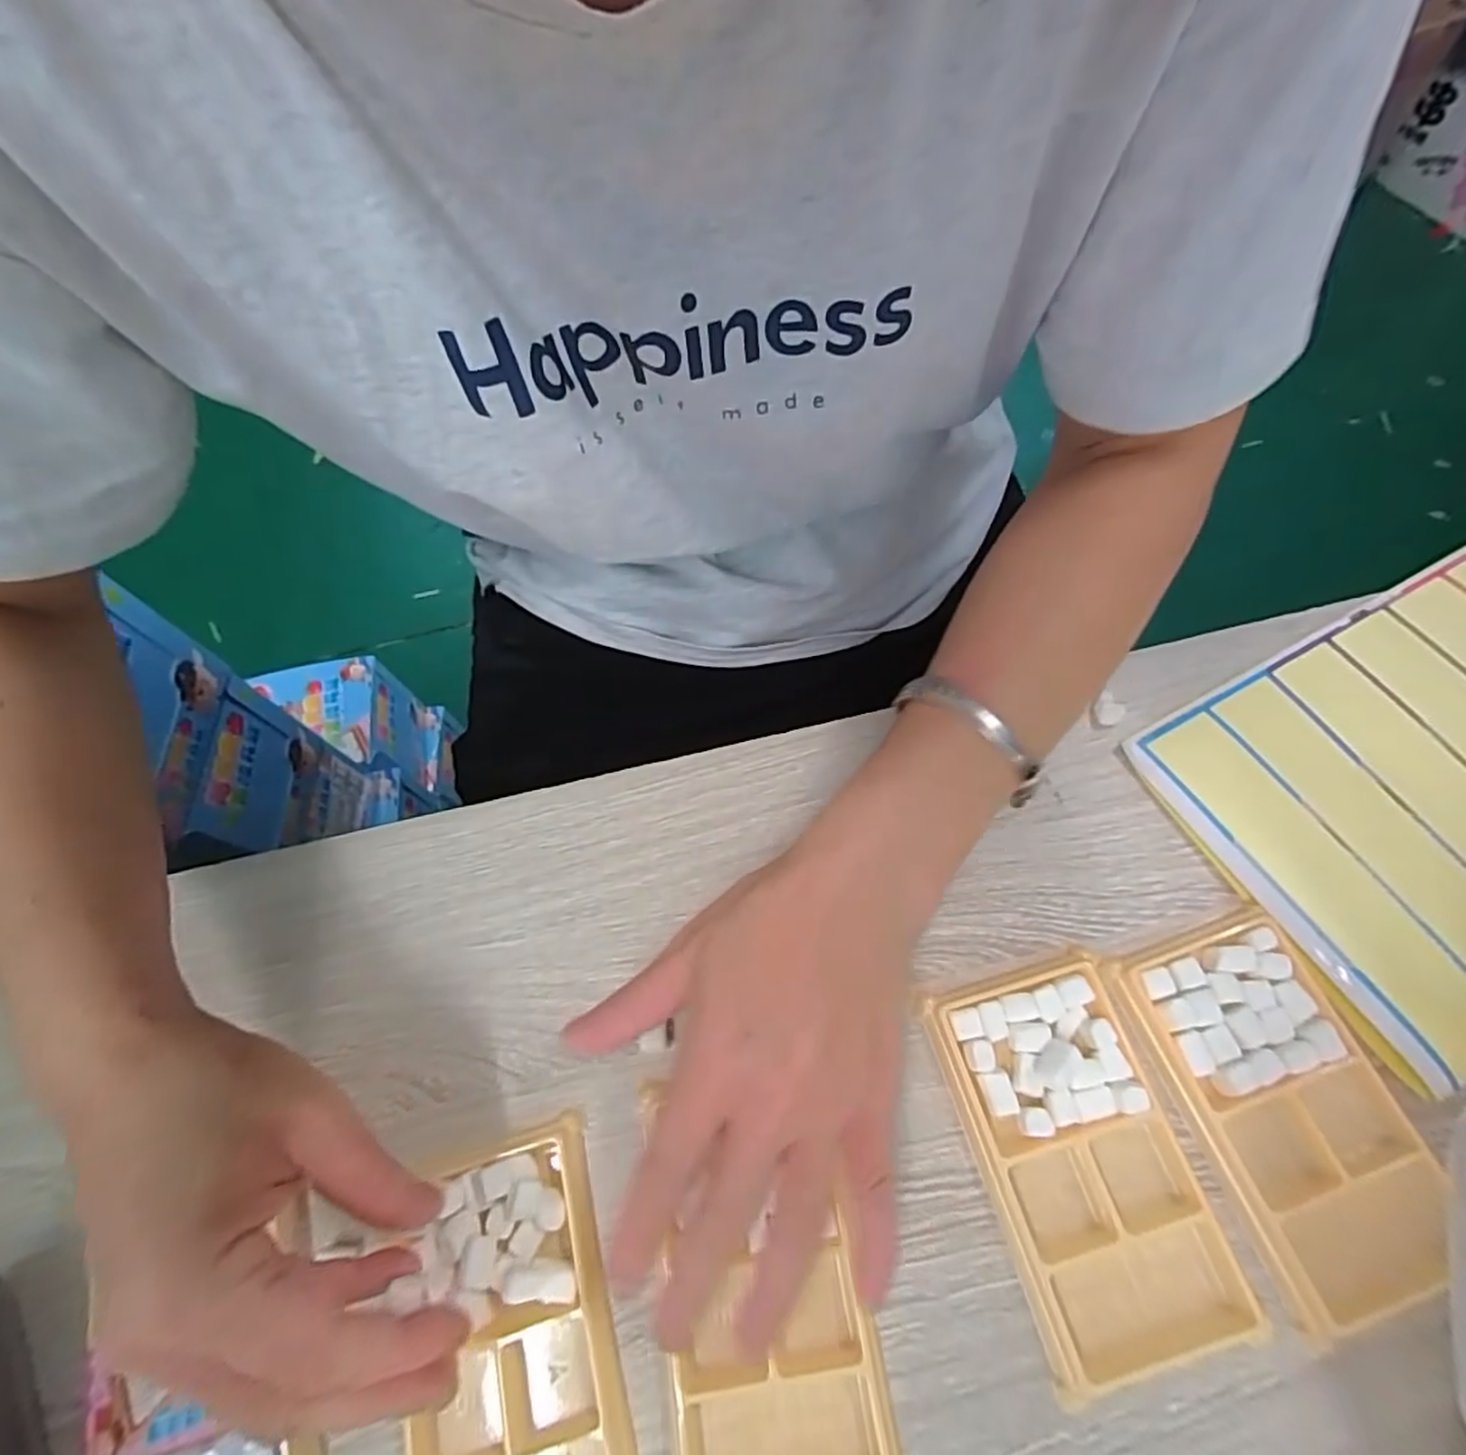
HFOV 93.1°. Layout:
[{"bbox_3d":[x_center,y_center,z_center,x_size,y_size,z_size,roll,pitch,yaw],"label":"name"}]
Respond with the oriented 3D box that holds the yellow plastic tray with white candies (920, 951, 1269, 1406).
[{"bbox_3d":[0.133,0.164,0.265,0.073,0.015,0.134,-15,65,-4],"label":"yellow plastic tray with white candies"}]

